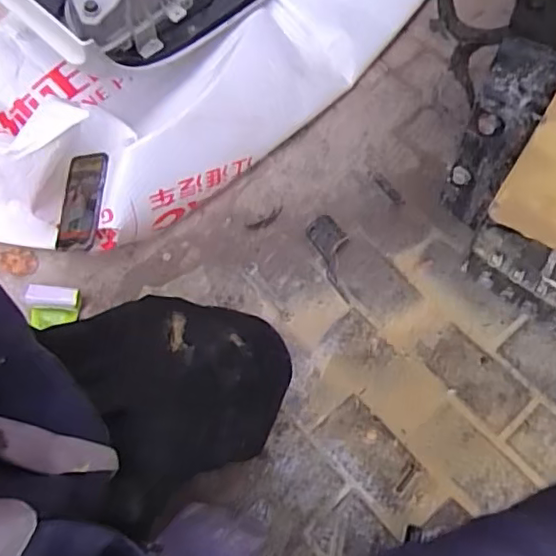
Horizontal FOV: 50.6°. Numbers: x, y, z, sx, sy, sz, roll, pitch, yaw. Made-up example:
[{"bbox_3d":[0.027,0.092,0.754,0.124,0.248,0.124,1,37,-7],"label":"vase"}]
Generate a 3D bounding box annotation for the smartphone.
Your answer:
[{"bbox_3d":[-0.316,-0.123,0.949,0.082,0.012,0.160,-1,74,23],"label":"smartphone"}]

